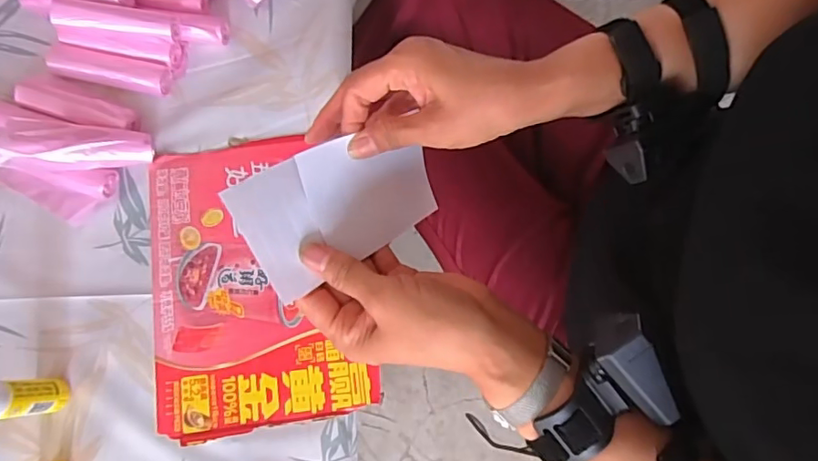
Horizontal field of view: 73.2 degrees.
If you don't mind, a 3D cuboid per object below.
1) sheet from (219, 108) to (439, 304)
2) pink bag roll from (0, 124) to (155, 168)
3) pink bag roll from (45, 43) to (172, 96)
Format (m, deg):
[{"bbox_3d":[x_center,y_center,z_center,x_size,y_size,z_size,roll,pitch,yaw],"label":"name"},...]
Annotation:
[{"bbox_3d":[-0.042,-0.021,0.372,0.145,0.008,0.076,-31,105,-33],"label":"sheet"},{"bbox_3d":[-0.314,-0.080,0.519,0.128,0.023,0.035,-4,74,-26],"label":"pink bag roll"},{"bbox_3d":[-0.313,-0.167,0.568,0.134,0.021,0.033,13,75,2],"label":"pink bag roll"}]

